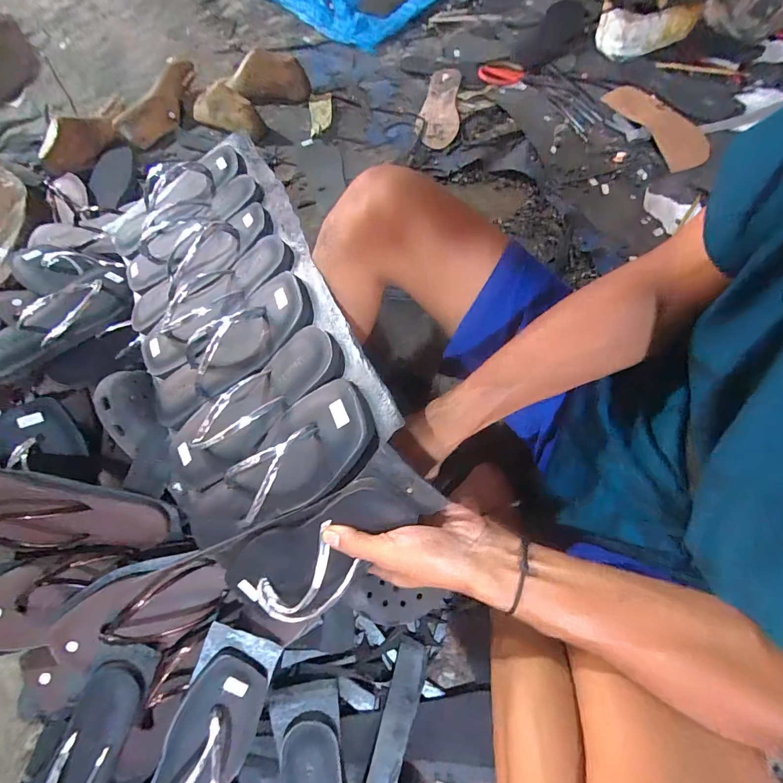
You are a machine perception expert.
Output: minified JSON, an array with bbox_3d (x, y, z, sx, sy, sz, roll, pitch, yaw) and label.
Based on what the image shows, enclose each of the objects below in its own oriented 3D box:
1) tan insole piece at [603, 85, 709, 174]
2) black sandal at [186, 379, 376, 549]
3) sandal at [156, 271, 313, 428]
[{"bbox_3d":[0.563,-0.565,0.825,0.242,0.034,0.091,39,74,1],"label":"tan insole piece"},{"bbox_3d":[-0.123,0.079,0.362,0.235,0.051,0.092,-35,70,17],"label":"black sandal"},{"bbox_3d":[-0.193,-0.044,0.424,0.232,0.049,0.090,-33,70,17],"label":"sandal"}]

